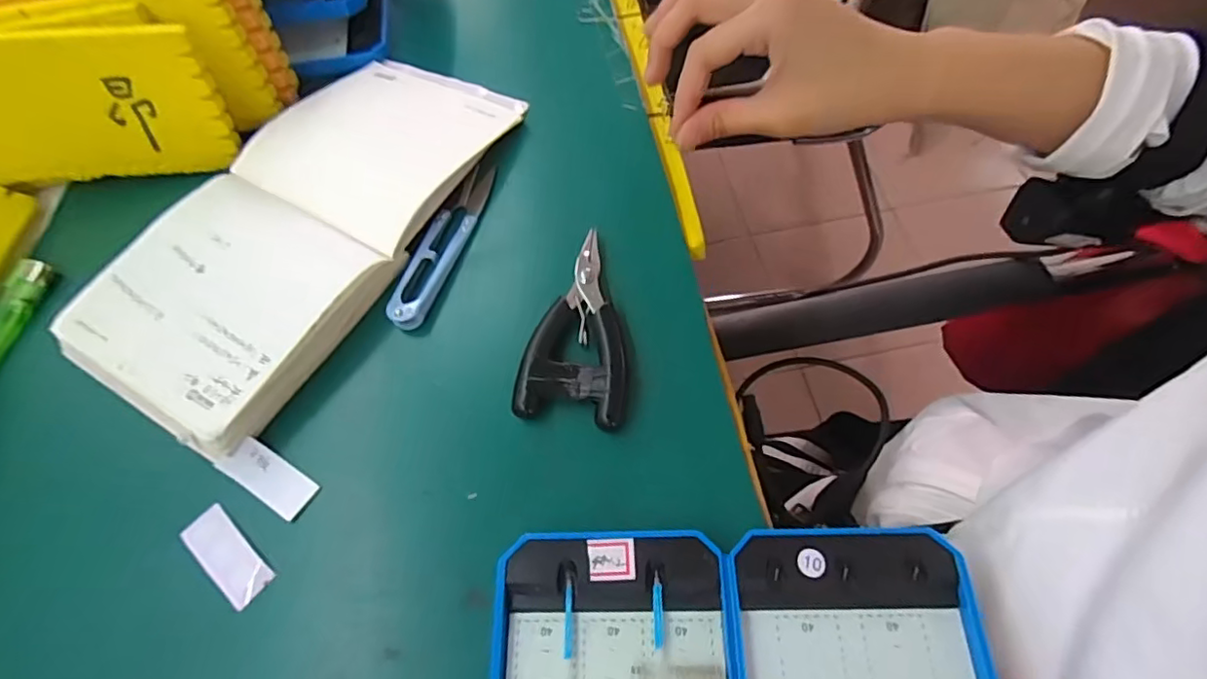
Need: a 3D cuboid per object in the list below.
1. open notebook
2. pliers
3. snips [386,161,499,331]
[{"bbox_3d":[-0.157,-0.069,0.319,0.132,0.016,0.247,26,66,14],"label":"open notebook"},{"bbox_3d":[-0.010,-0.004,0.281,0.048,0.022,0.093,7,63,5],"label":"pliers"},{"bbox_3d":[-0.085,-0.051,0.313,0.021,0.005,0.103,16,64,10],"label":"snips"}]

